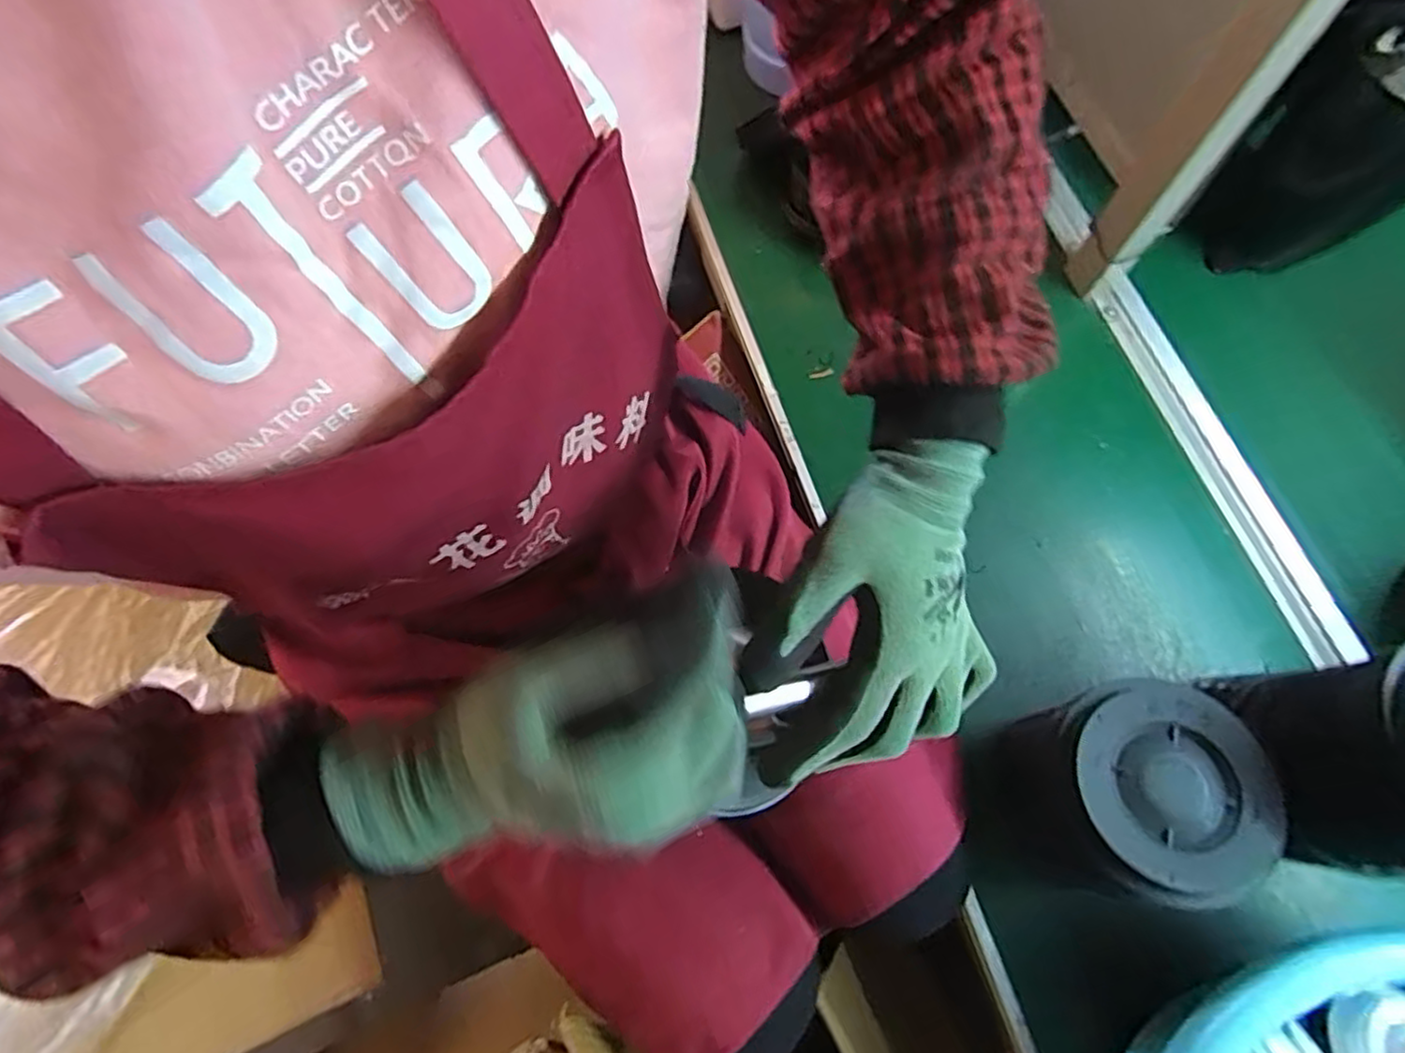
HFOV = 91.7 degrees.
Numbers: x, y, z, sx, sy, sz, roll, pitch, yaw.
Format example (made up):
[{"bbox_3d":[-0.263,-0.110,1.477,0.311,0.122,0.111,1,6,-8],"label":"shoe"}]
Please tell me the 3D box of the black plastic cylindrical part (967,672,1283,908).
[{"bbox_3d":[0.261,0.166,0.439,0.109,0.140,0.109,0,70,1],"label":"black plastic cylindrical part"}]

